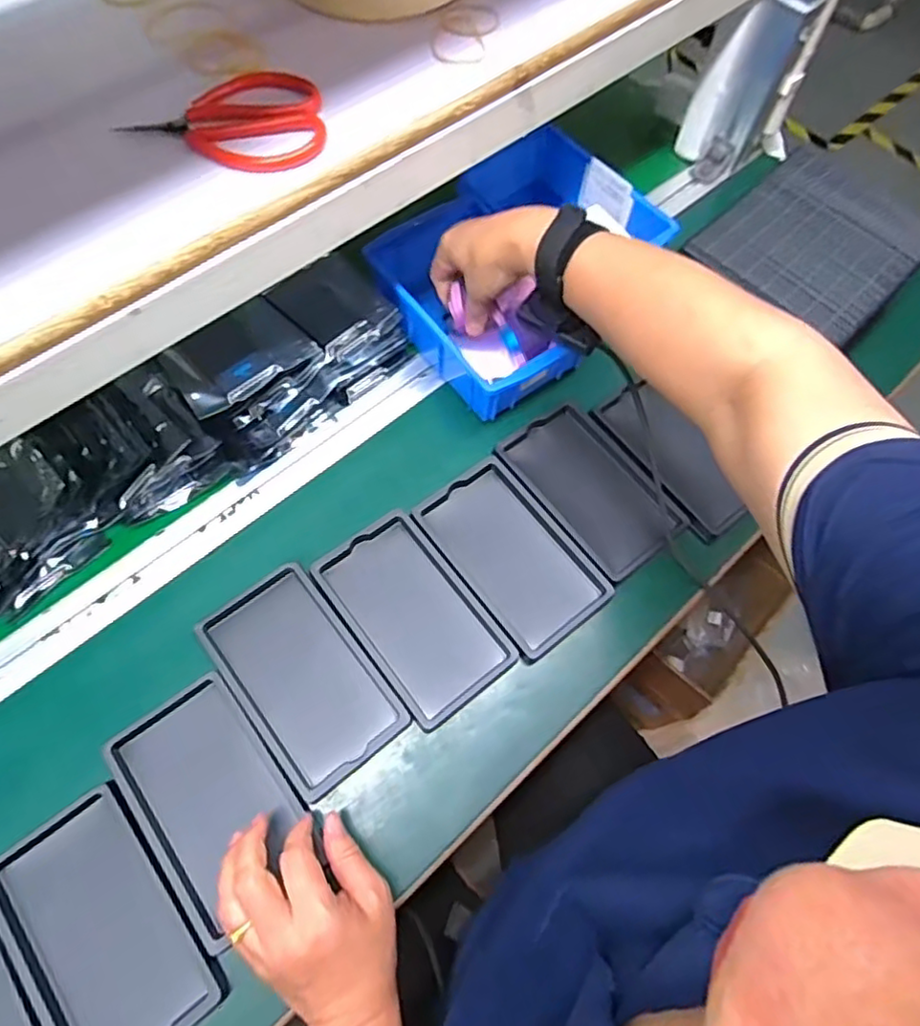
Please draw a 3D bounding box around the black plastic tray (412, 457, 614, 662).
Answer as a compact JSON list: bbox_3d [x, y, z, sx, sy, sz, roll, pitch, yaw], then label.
[{"bbox_3d":[0.043,0.033,0.522,0.093,0.017,0.159,-33,69,-17],"label":"black plastic tray"}]

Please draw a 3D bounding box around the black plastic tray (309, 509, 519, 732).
[{"bbox_3d":[-0.038,0.081,0.502,0.092,0.025,0.157,-35,69,-17],"label":"black plastic tray"}]

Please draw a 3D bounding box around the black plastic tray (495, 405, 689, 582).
[{"bbox_3d":[0.116,-0.024,0.549,0.092,0.016,0.156,-36,72,-16],"label":"black plastic tray"}]

